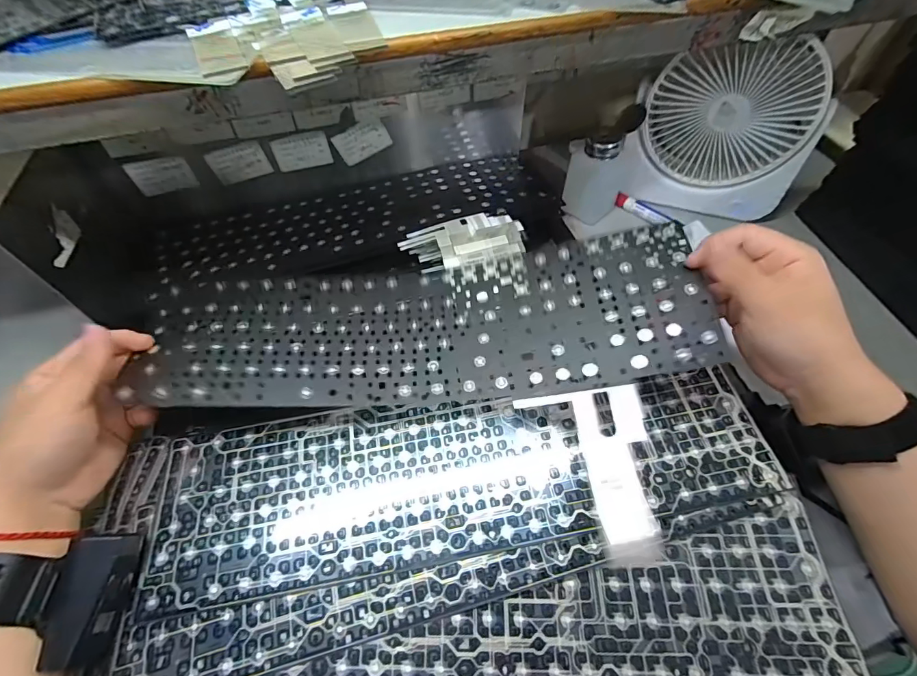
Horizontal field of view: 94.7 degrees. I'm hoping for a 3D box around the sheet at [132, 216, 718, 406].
[{"bbox_3d":[-0.031,-0.011,0.322,0.406,0.034,0.117,-5,60,3],"label":"sheet"}]

